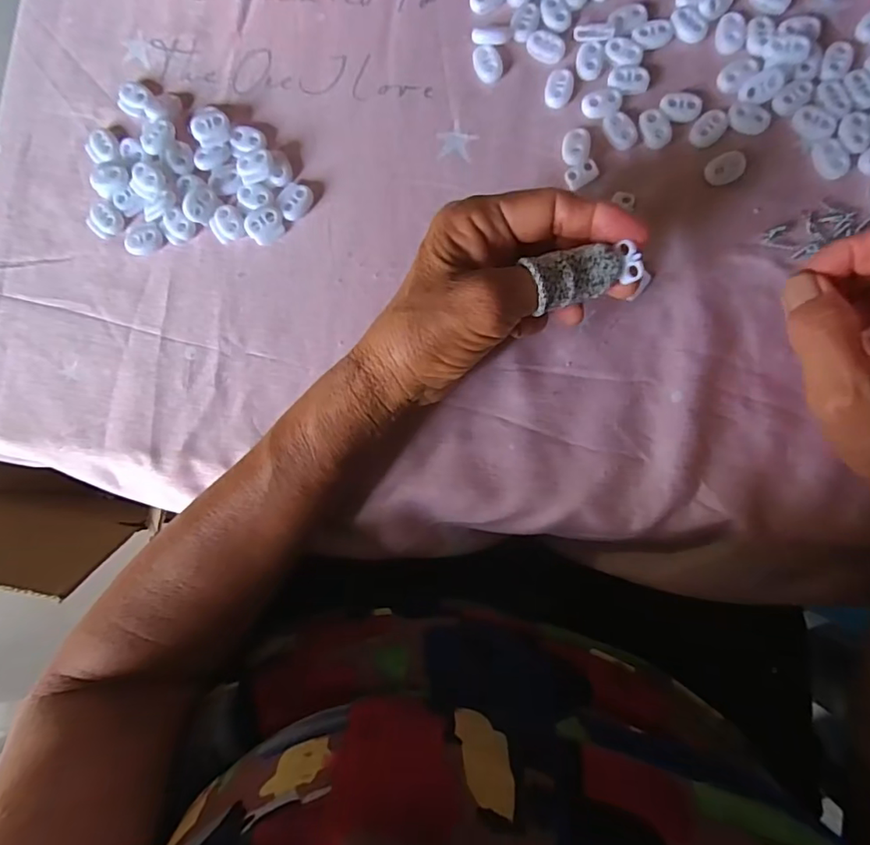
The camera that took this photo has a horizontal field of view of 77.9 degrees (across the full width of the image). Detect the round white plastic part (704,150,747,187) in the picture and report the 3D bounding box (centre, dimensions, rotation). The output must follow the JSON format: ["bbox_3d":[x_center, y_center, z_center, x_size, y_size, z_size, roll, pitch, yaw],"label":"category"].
[{"bbox_3d":[0.159,-0.139,0.294,0.022,0.007,0.015,-27,83,3],"label":"round white plastic part"}]

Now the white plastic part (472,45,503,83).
[{"bbox_3d":[0.031,-0.210,0.315,0.015,0.004,0.021,-28,83,3],"label":"white plastic part"}]

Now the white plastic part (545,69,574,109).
[{"bbox_3d":[0.071,-0.192,0.308,0.015,0.004,0.020,9,86,7],"label":"white plastic part"}]

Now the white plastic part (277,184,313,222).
[{"bbox_3d":[-0.082,-0.130,0.317,0.016,0.006,0.021,44,90,8],"label":"white plastic part"}]

